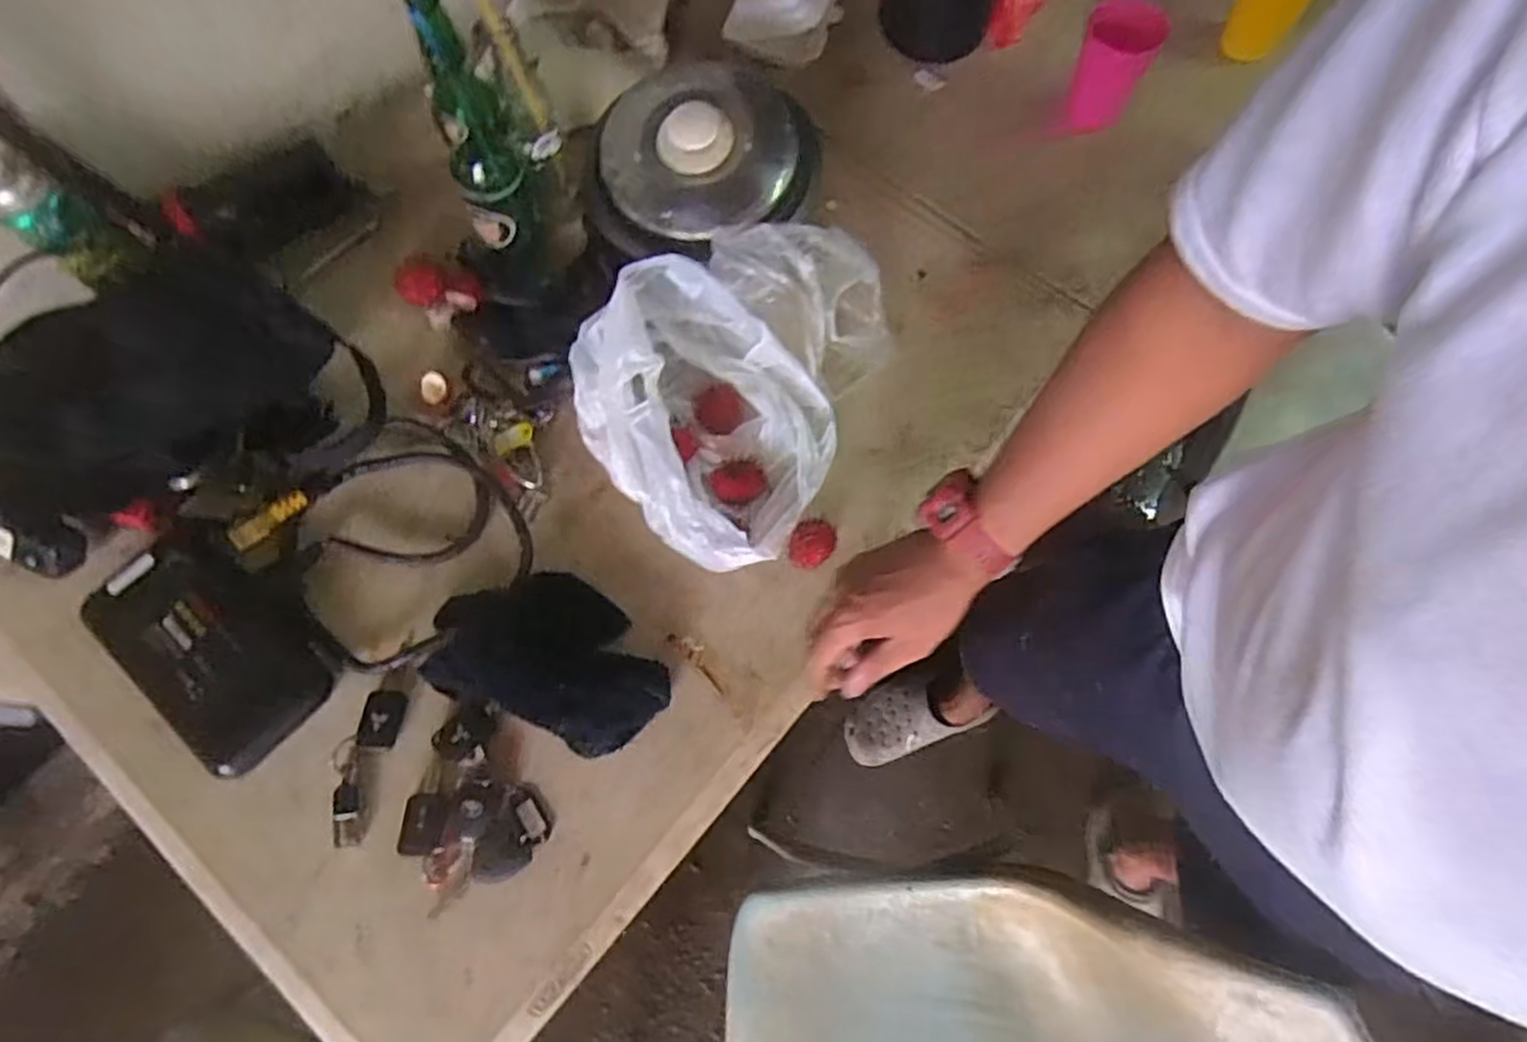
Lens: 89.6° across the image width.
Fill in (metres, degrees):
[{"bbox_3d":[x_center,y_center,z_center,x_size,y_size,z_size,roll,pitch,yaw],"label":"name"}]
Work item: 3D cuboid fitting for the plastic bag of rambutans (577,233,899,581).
[{"bbox_3d":[-0.046,-0.139,0.696,0.233,0.111,0.313,24,73,7],"label":"plastic bag of rambutans"}]

